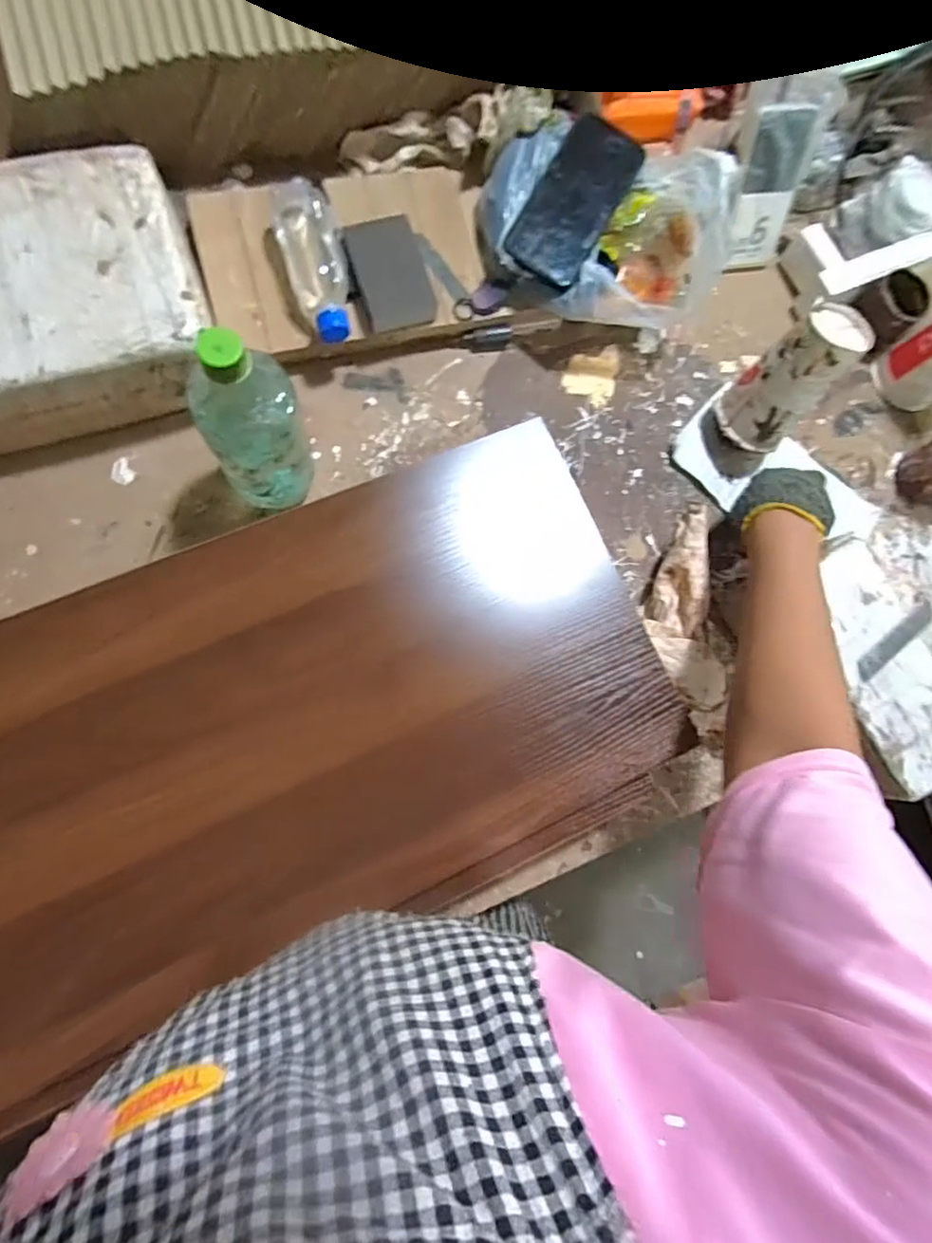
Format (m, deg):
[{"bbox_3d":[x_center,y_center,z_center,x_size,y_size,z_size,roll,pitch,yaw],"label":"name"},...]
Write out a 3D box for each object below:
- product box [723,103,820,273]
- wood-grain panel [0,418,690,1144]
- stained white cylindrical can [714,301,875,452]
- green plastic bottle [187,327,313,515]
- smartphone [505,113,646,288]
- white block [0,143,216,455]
[{"bbox_3d":[0.326,-0.464,0.634,0.064,0.145,0.018,-13,48,-7],"label":"product box"},{"bbox_3d":[-0.192,0.110,0.449,0.715,0.023,0.327,-23,89,-8],"label":"wood-grain panel"},{"bbox_3d":[0.313,-0.233,0.568,0.069,0.135,0.060,38,47,-3],"label":"stained white cylindrical can"},{"bbox_3d":[-0.167,-0.148,0.473,0.074,0.201,0.068,1,84,-9],"label":"green plastic bottle"},{"bbox_3d":[0.109,-0.412,0.572,0.078,0.011,0.163,30,88,-9],"label":"smartphone"},{"bbox_3d":[-0.366,-0.271,0.511,0.256,0.099,0.200,-18,87,-11],"label":"white block"}]

